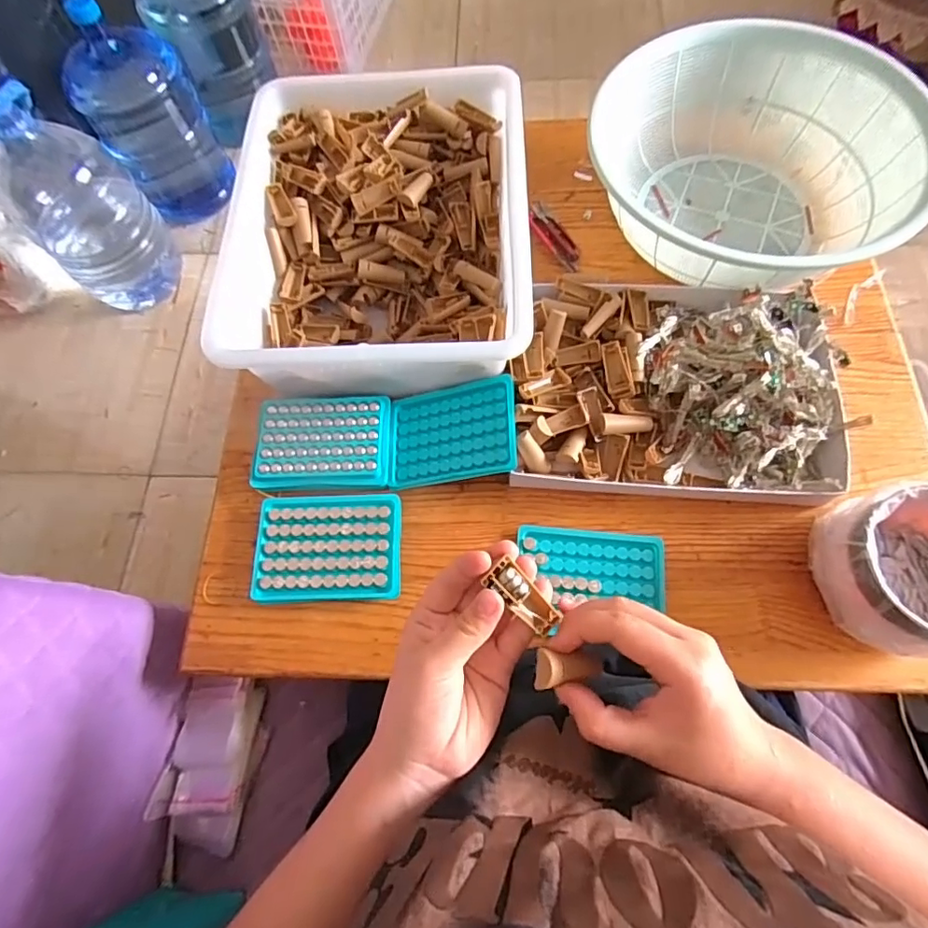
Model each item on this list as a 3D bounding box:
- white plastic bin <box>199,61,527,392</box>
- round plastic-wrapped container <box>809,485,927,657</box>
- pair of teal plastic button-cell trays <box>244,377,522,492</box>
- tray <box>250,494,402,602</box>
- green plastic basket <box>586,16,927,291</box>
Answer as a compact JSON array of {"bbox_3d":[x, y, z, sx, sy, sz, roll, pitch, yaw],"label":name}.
[{"bbox_3d":[-0.083,-0.249,0.562,0.286,0.096,0.361,-1,69,2],"label":"white plastic bin"},{"bbox_3d":[0.352,0.088,0.427,0.126,0.086,0.120,-1,69,3],"label":"round plastic-wrapped container"},{"bbox_3d":[-0.078,-0.028,0.513,0.248,0.043,0.097,-2,69,2],"label":"pair of teal plastic button-cell trays"},{"bbox_3d":[-0.124,0.075,0.487,0.129,0.013,0.095,-2,69,2],"label":"tray"},{"bbox_3d":[0.298,-0.317,0.573,0.289,0.119,0.303,-1,69,3],"label":"green plastic basket"}]

